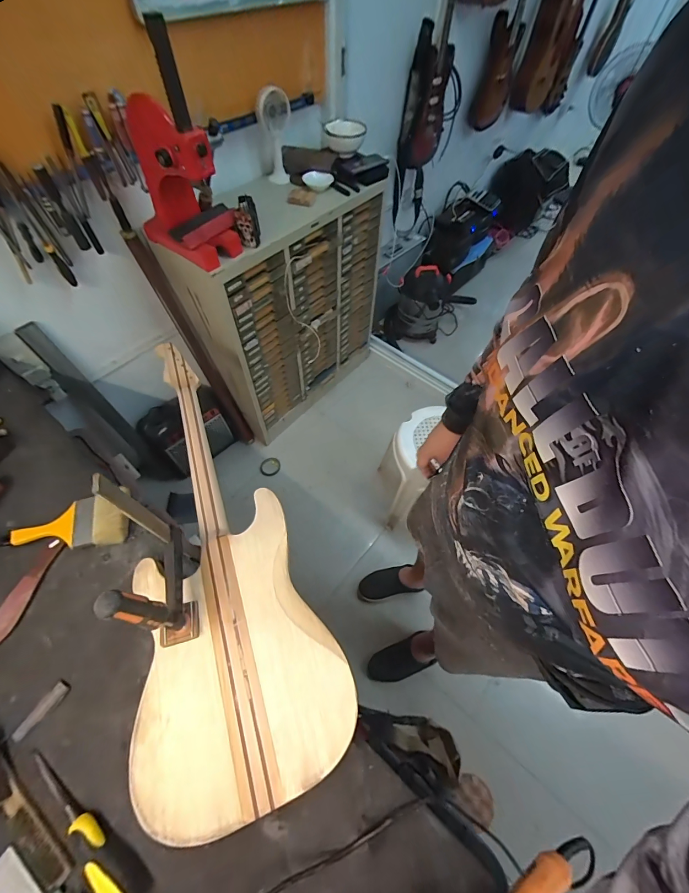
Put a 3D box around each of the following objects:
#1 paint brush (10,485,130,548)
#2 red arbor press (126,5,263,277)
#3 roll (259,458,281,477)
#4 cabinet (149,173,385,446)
[{"bbox_3d":[-0.520,0.149,0.659,0.199,0.031,0.100,-8,59,-6],"label":"paint brush"},{"bbox_3d":[-0.380,-0.678,0.802,0.211,0.391,0.286,-39,67,-22],"label":"red arbor press"},{"bbox_3d":[-0.352,0.096,1.613,0.089,0.014,0.103,26,61,14],"label":"roll"},{"bbox_3d":[-0.208,-0.553,1.436,0.264,0.838,0.776,36,64,19],"label":"cabinet"}]

